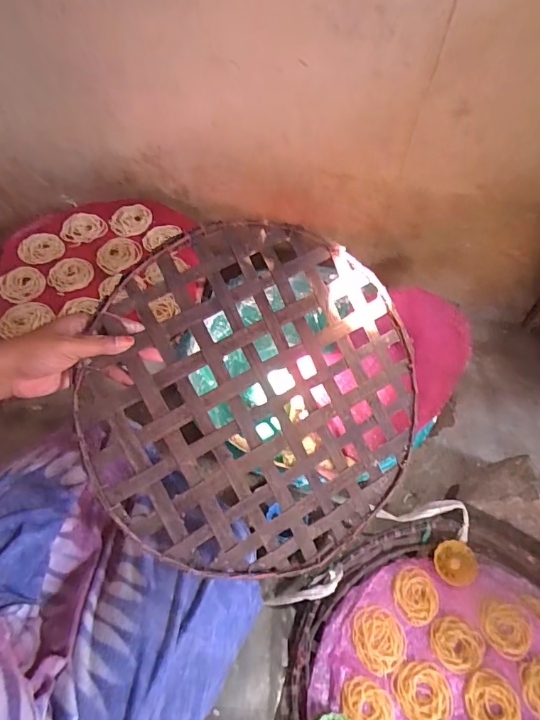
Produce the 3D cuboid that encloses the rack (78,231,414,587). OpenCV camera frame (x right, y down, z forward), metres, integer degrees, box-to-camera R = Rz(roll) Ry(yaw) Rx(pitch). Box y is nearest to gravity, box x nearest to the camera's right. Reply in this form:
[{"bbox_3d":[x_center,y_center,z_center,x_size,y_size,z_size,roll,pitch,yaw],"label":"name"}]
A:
[{"bbox_3d":[-0.008,0.043,0.513,0.359,0.021,0.370,1,88,-18],"label":"rack"}]

